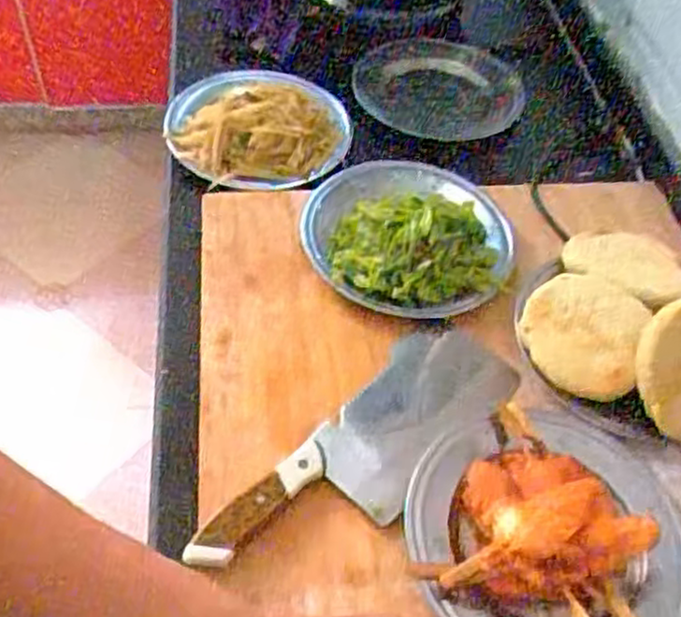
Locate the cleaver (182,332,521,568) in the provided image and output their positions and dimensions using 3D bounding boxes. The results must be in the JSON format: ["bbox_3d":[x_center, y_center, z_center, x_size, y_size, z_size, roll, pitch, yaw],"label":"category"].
[{"bbox_3d":[0.023,0.112,0.584,0.096,0.024,0.289,35,60,23],"label":"cleaver"}]

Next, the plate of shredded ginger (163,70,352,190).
[{"bbox_3d":[-0.092,-0.221,0.835,0.196,0.035,0.195,-4,53,-3],"label":"plate of shredded ginger"}]

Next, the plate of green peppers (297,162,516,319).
[{"bbox_3d":[0.069,-0.083,0.721,0.206,0.033,0.191,0,53,0],"label":"plate of green peppers"}]

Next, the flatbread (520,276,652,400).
[{"bbox_3d":[0.208,0.021,0.647,0.099,0.017,0.104,14,78,25],"label":"flatbread"}]

